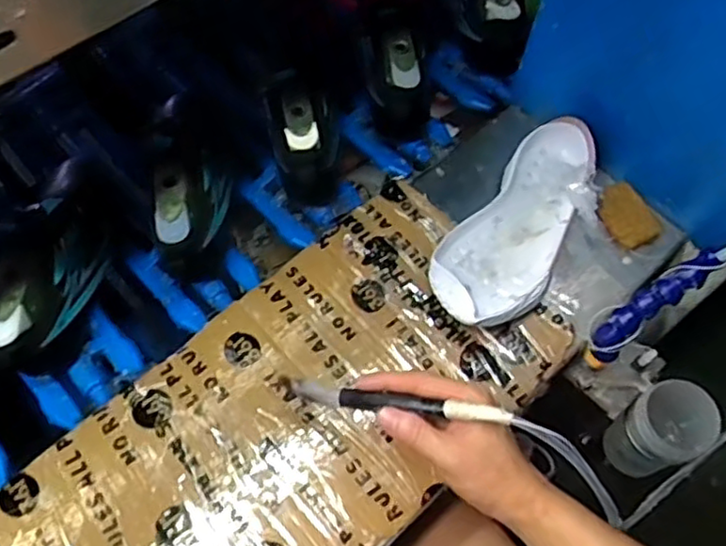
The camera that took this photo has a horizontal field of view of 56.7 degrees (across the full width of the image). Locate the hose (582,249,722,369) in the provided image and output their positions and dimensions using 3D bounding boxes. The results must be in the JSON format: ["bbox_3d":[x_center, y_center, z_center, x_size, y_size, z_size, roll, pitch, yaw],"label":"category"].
[{"bbox_3d":[0.232,0.033,0.562,0.024,0.147,0.027,-12,59,-42],"label":"hose"}]

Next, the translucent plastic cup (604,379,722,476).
[{"bbox_3d":[0.299,0.160,0.680,0.069,0.114,0.072,1,62,-2],"label":"translucent plastic cup"}]

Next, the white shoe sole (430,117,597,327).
[{"bbox_3d":[0.152,-0.044,0.647,0.100,0.045,0.249,32,63,16],"label":"white shoe sole"}]

